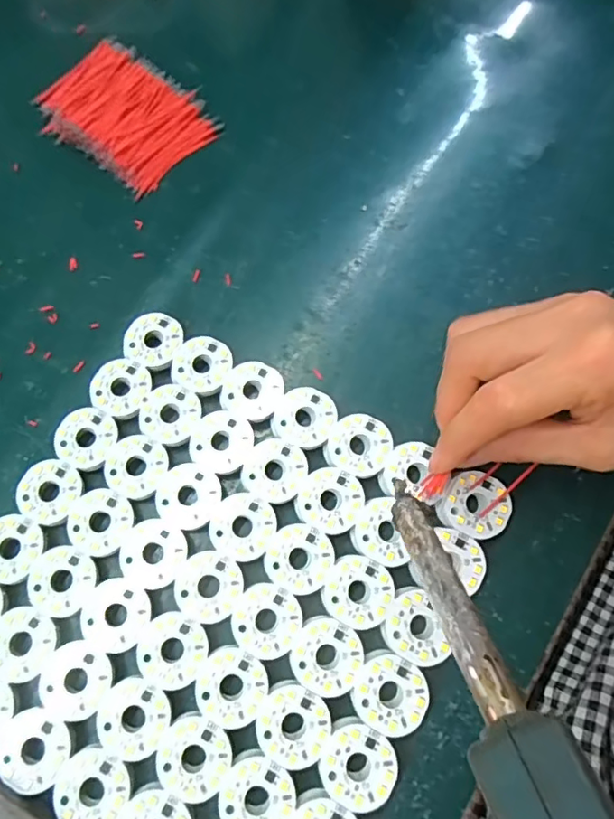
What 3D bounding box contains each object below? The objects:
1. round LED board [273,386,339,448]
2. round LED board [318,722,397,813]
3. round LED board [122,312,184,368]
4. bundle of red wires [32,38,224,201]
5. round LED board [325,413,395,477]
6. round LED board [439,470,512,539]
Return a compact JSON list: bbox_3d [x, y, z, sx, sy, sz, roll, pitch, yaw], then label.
[{"bbox_3d":[-0.001,0.003,0.279,0.030,0.004,0.031,-1,71,2],"label":"round LED board"},{"bbox_3d":[0.021,0.148,0.230,0.031,0.004,0.030,-1,71,2],"label":"round LED board"},{"bbox_3d":[-0.083,-0.037,0.299,0.031,0.008,0.030,-1,71,2],"label":"round LED board"},{"bbox_3d":[-0.116,-0.187,0.350,0.105,0.014,0.075,37,76,13],"label":"bundle of red wires"},{"bbox_3d":[0.026,0.017,0.273,0.031,0.004,0.030,-1,71,2],"label":"round LED board"},{"bbox_3d":[0.080,0.045,0.263,0.031,0.004,0.030,-1,73,4],"label":"round LED board"}]

